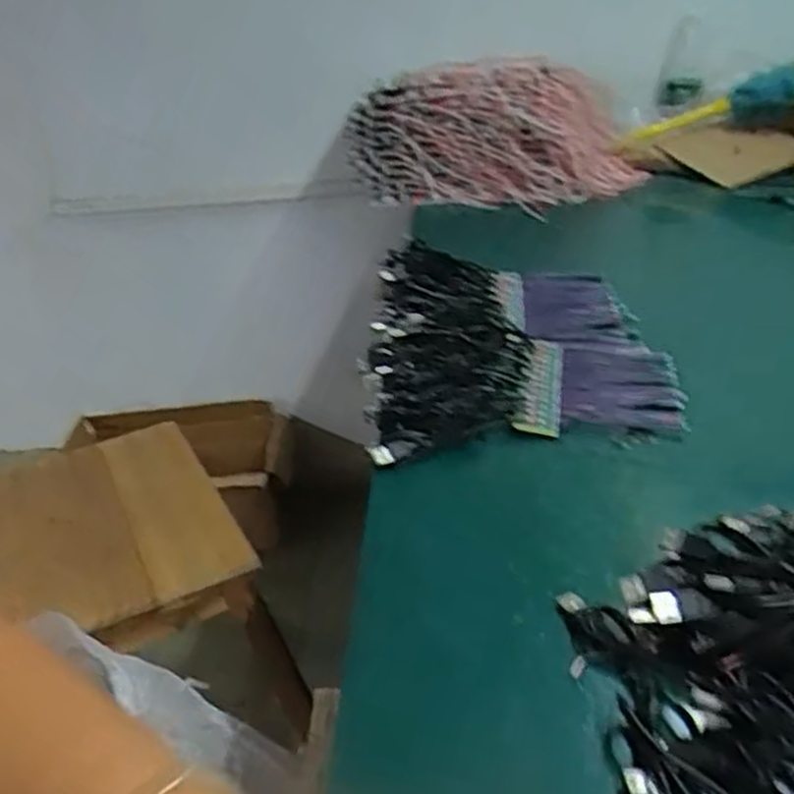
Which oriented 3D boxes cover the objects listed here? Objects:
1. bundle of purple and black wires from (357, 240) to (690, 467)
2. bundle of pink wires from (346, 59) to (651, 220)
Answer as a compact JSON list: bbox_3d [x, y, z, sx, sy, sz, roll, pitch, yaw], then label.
[{"bbox_3d":[0.107,-0.065,0.734,0.259,0.070,0.398,-4,29,4],"label":"bundle of purple and black wires"},{"bbox_3d":[0.137,-0.397,1.192,0.420,0.201,0.116,0,30,12],"label":"bundle of pink wires"}]

